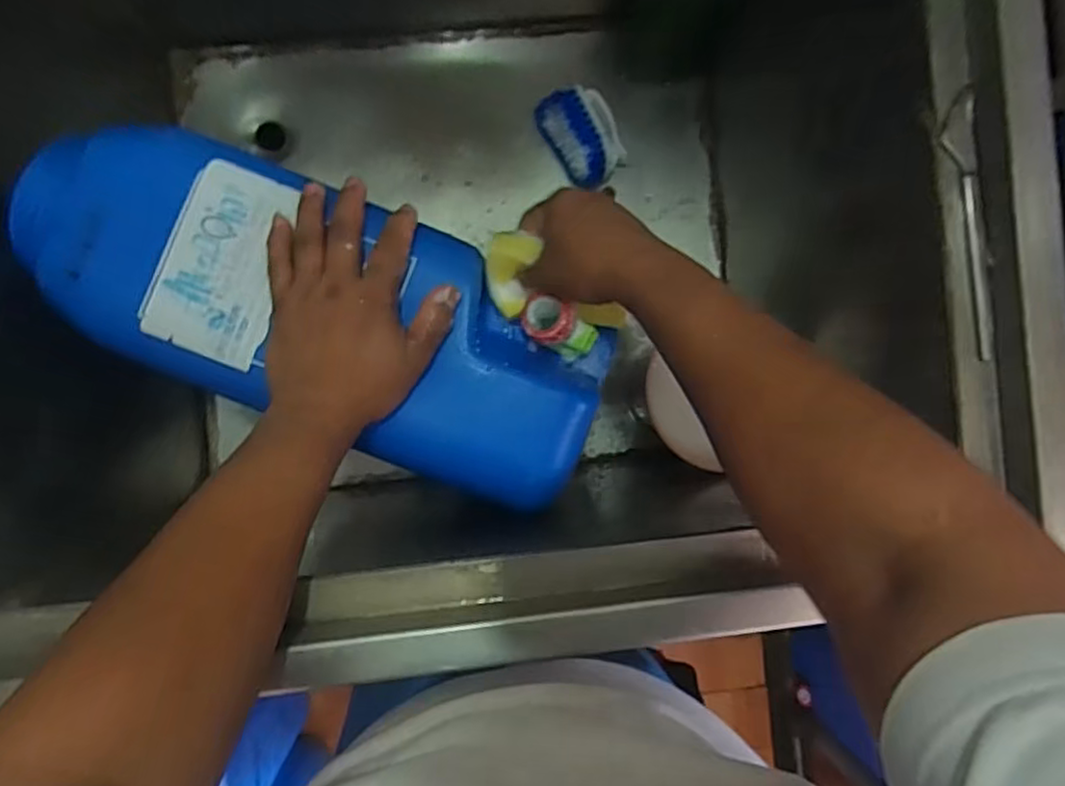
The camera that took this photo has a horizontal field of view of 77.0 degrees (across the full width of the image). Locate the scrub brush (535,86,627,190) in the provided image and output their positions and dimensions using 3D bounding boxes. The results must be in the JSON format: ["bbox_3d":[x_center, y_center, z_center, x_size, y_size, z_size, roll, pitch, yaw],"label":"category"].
[{"bbox_3d":[0.059,-0.292,0.754,0.075,0.060,0.109,-31,93,-3],"label":"scrub brush"}]

